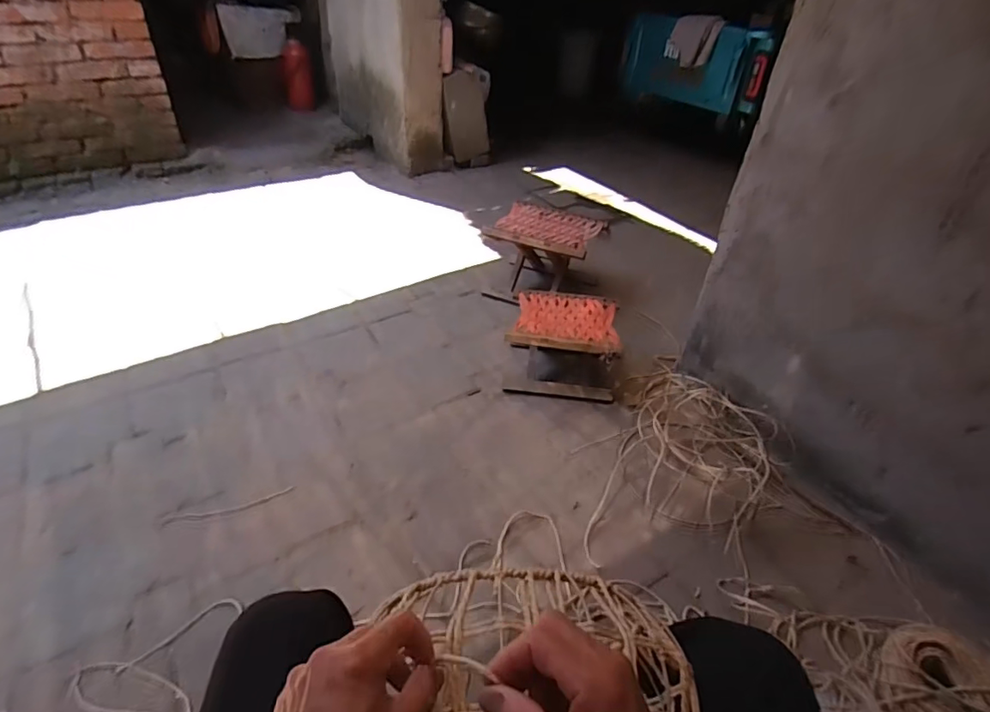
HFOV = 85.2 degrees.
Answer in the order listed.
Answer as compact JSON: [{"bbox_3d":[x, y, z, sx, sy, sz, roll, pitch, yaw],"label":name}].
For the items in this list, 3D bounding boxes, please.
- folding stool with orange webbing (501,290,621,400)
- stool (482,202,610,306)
[{"bbox_3d":[0.183,-0.024,1.418,0.276,0.186,0.239,10,38,8],"label":"folding stool with orange webbing"},{"bbox_3d":[0.159,-0.319,1.747,0.316,0.237,0.303,19,42,18],"label":"stool"}]

